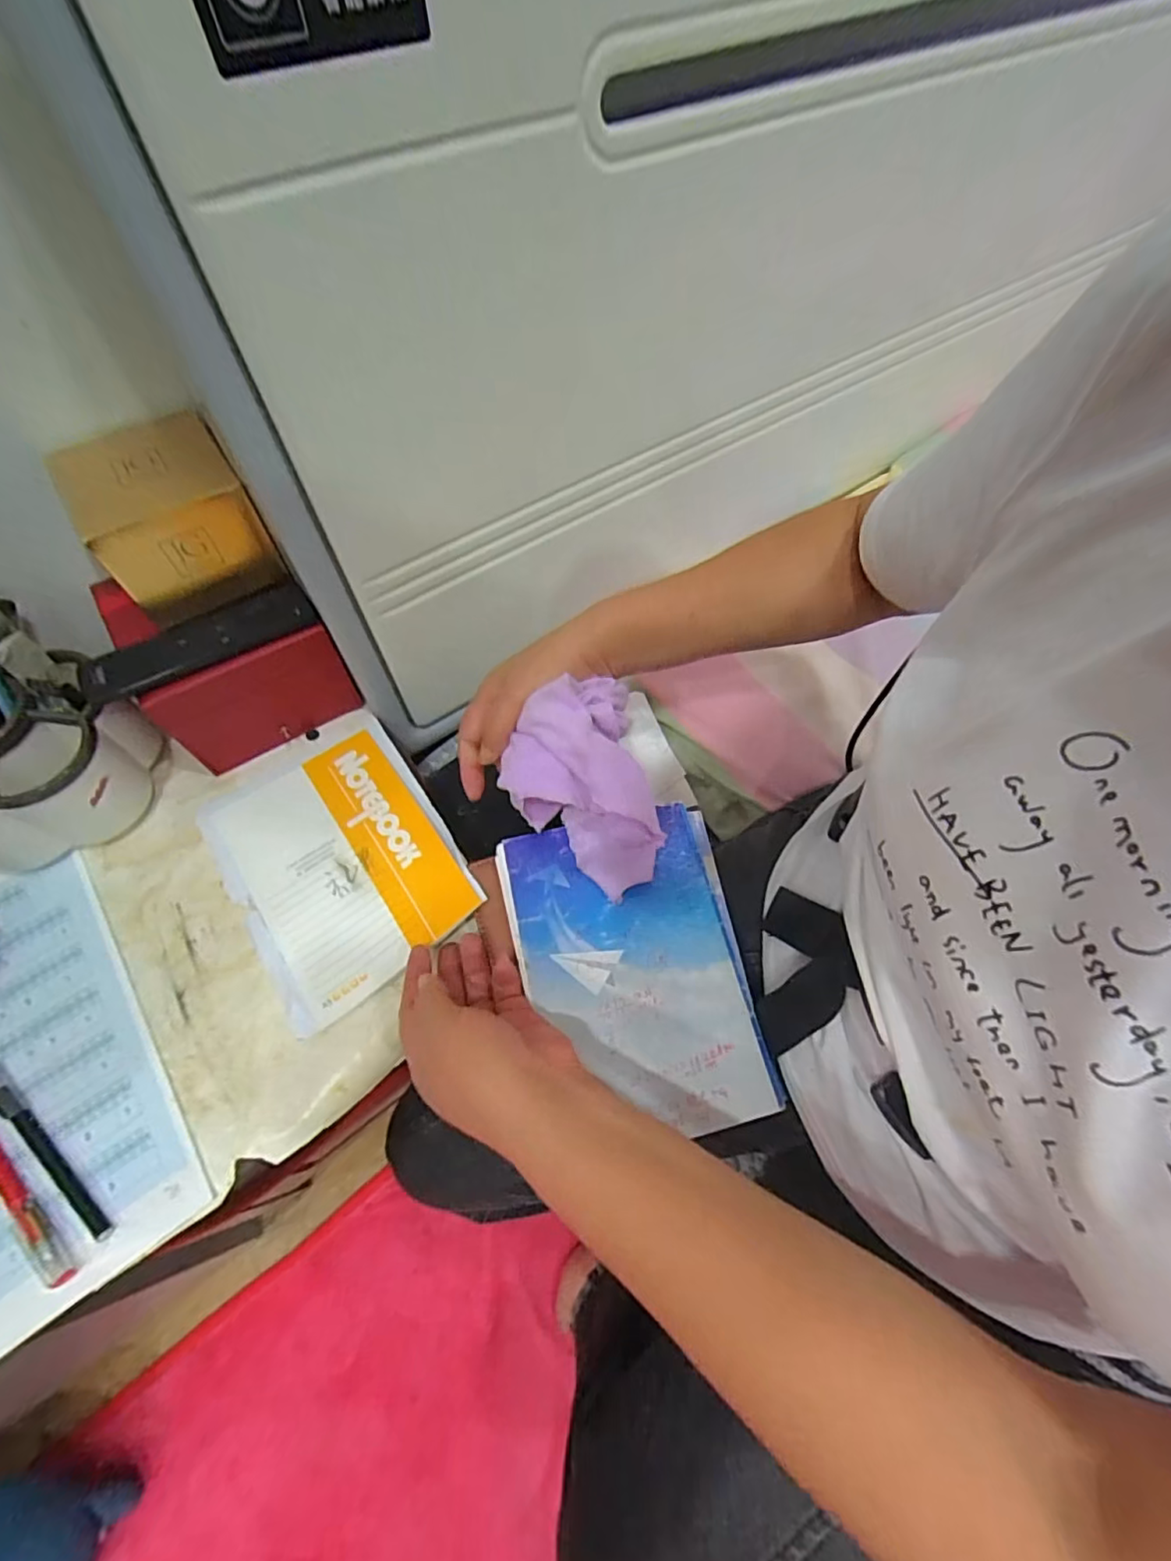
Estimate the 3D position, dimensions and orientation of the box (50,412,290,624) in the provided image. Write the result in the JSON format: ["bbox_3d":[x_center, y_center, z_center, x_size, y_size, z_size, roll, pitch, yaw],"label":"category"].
[{"bbox_3d":[-0.272,-0.172,0.401,0.094,0.084,0.080,-30,67,-16],"label":"box"}]

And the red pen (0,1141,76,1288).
[{"bbox_3d":[-0.345,0.238,0.356,0.140,0.008,0.016,39,68,17],"label":"red pen"}]

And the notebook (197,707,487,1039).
[{"bbox_3d":[-0.191,0.053,0.461,0.154,0.015,0.209,-33,66,-13],"label":"notebook"}]

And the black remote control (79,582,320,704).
[{"bbox_3d":[-0.265,-0.099,0.411,0.147,0.016,0.042,-28,67,-15],"label":"black remote control"}]

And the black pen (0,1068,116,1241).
[{"bbox_3d":[-0.333,0.225,0.366,0.139,0.007,0.012,37,68,16],"label":"black pen"}]

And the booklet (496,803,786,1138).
[{"bbox_3d":[0.032,0.122,0.398,0.143,0.008,0.200,-12,69,-7],"label":"booklet"}]

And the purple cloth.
[{"bbox_3d":[-0.004,0.002,0.411,0.095,0.062,0.142,-11,68,-7],"label":"purple cloth"}]

